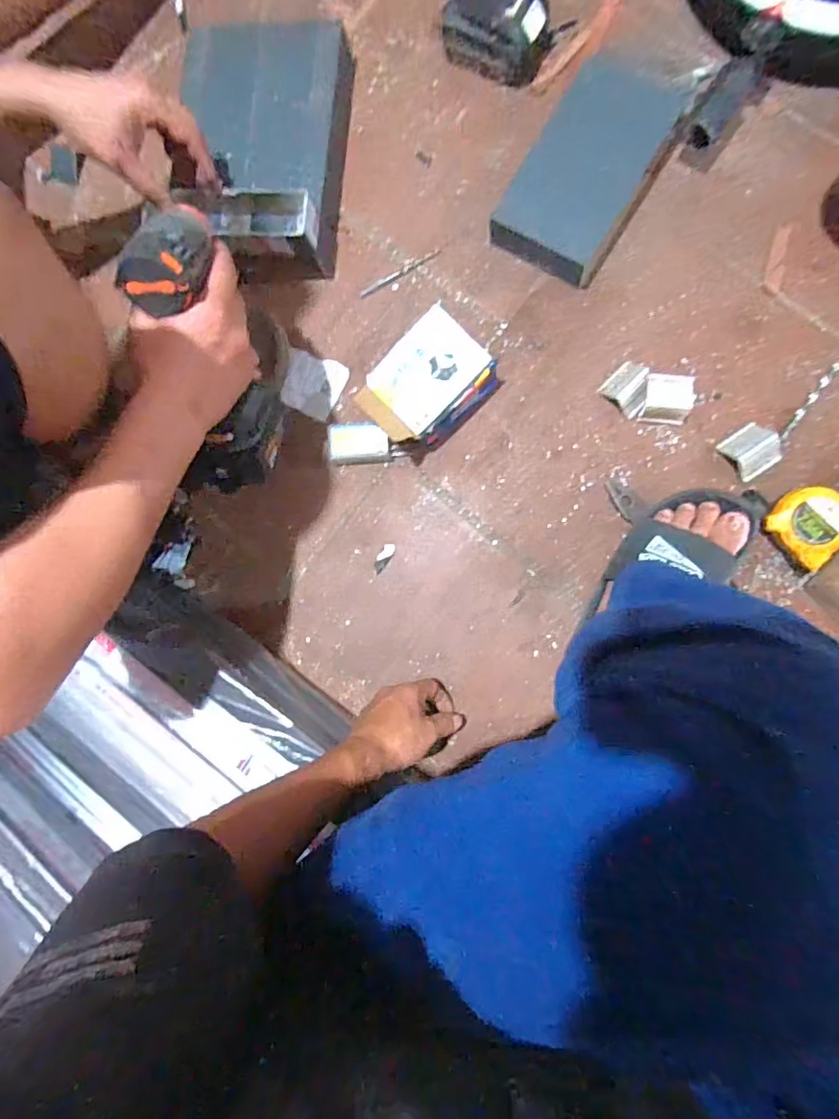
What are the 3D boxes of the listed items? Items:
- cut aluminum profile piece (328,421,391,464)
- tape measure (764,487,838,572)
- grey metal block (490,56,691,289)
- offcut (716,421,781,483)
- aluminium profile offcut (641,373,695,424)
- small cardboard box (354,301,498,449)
[{"bbox_3d":[-0.072,-0.139,0.656,0.071,0.020,0.046,0,89,8],"label":"cut aluminum profile piece"},{"bbox_3d":[0.404,-0.035,0.566,0.076,0.044,0.074,41,94,7],"label":"tape measure"},{"bbox_3d":[0.190,-0.438,0.608,0.130,0.052,0.220,32,93,8],"label":"grey metal block"},{"bbox_3d":[0.357,-0.116,0.585,0.044,0.029,0.051,-32,84,6],"label":"offcut"},{"bbox_3d":[0.271,-0.176,0.597,0.048,0.033,0.046,8,90,8],"label":"aluminium profile offcut"},{"bbox_3d":[0.007,-0.196,0.625,0.106,0.061,0.141,45,95,7],"label":"small cardboard box"}]

